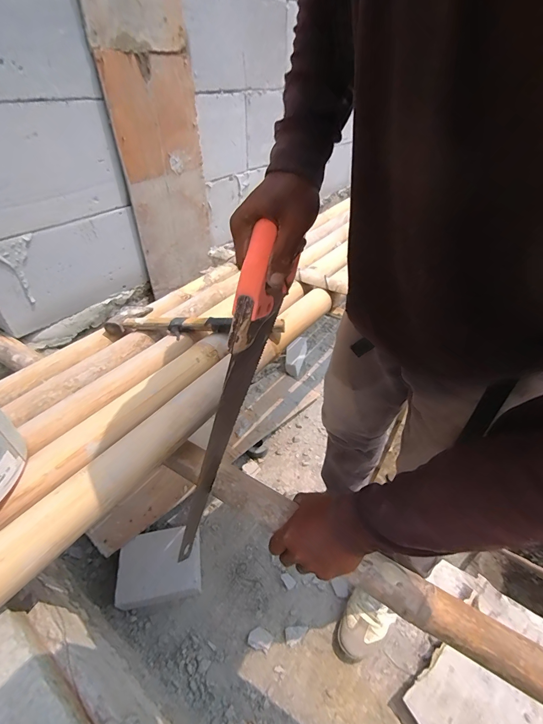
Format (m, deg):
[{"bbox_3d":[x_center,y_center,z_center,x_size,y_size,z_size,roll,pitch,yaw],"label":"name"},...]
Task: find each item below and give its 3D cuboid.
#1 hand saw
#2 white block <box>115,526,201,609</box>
[{"bbox_3d":[-0.059,0.069,0.420,0.041,0.466,0.049,34,27,33],"label":"hand saw"},{"bbox_3d":[-0.286,0.540,0.861,0.200,0.101,0.158,-9,41,-11],"label":"white block"}]

